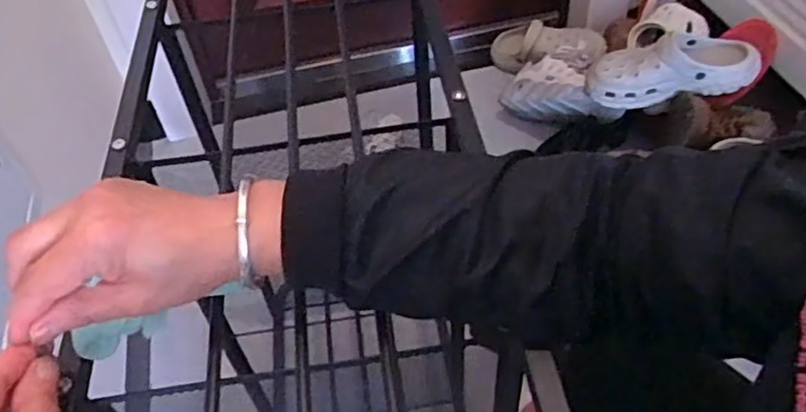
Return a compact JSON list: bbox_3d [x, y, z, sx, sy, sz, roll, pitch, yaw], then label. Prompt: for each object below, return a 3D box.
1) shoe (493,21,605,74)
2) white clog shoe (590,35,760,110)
[{"bbox_3d":[0.294,-0.329,1.354,0.127,0.083,0.286,-34,29,-23],"label":"shoe"},{"bbox_3d":[0.450,-0.234,1.089,0.267,0.086,0.094,0,49,5],"label":"white clog shoe"}]

